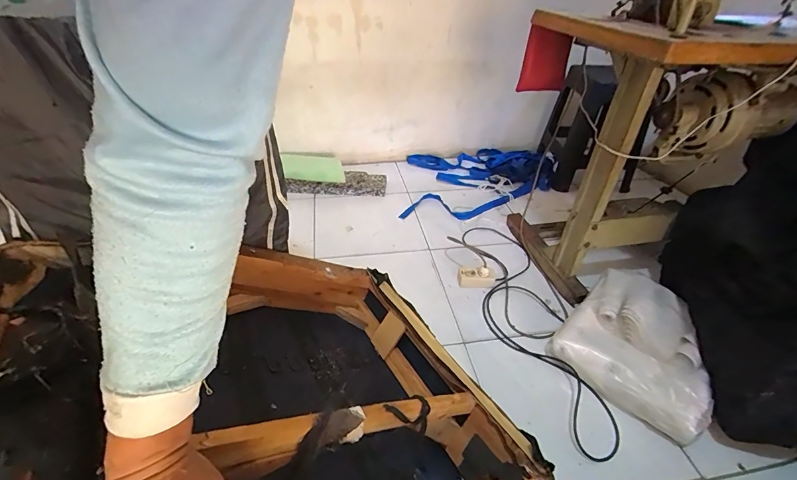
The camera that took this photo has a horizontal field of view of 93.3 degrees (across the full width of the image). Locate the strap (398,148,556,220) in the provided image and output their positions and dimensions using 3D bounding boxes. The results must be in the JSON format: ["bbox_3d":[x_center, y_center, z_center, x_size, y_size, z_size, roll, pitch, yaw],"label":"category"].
[{"bbox_3d":[0.359,-0.274,1.632,0.685,0.085,0.530,0,38,0],"label":"strap"}]

